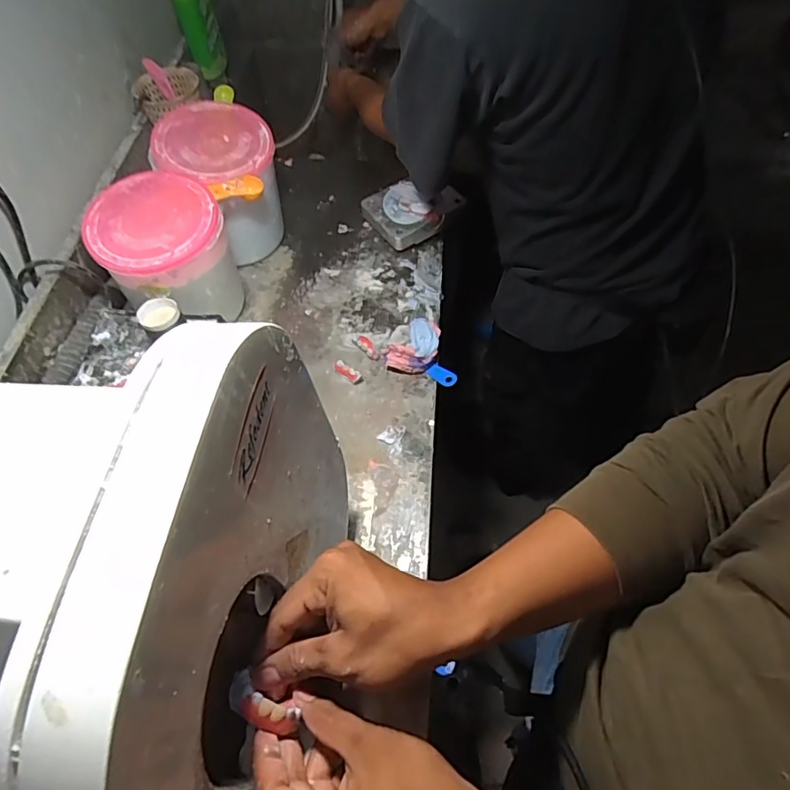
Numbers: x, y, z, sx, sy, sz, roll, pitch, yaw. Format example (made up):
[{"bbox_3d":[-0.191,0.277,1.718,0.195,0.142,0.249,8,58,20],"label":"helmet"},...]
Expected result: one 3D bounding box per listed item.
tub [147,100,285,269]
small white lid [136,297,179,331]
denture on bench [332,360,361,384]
[{"bbox_3d":[-0.241,-0.299,0.762,0.160,0.170,0.149,19,60,14],"label":"tub"},{"bbox_3d":[-0.258,-0.089,0.571,0.042,0.012,0.039,-1,58,2],"label":"small white lid"},{"bbox_3d":[-0.065,-0.032,0.702,0.043,0.014,0.014,32,59,20],"label":"denture on bench"}]

